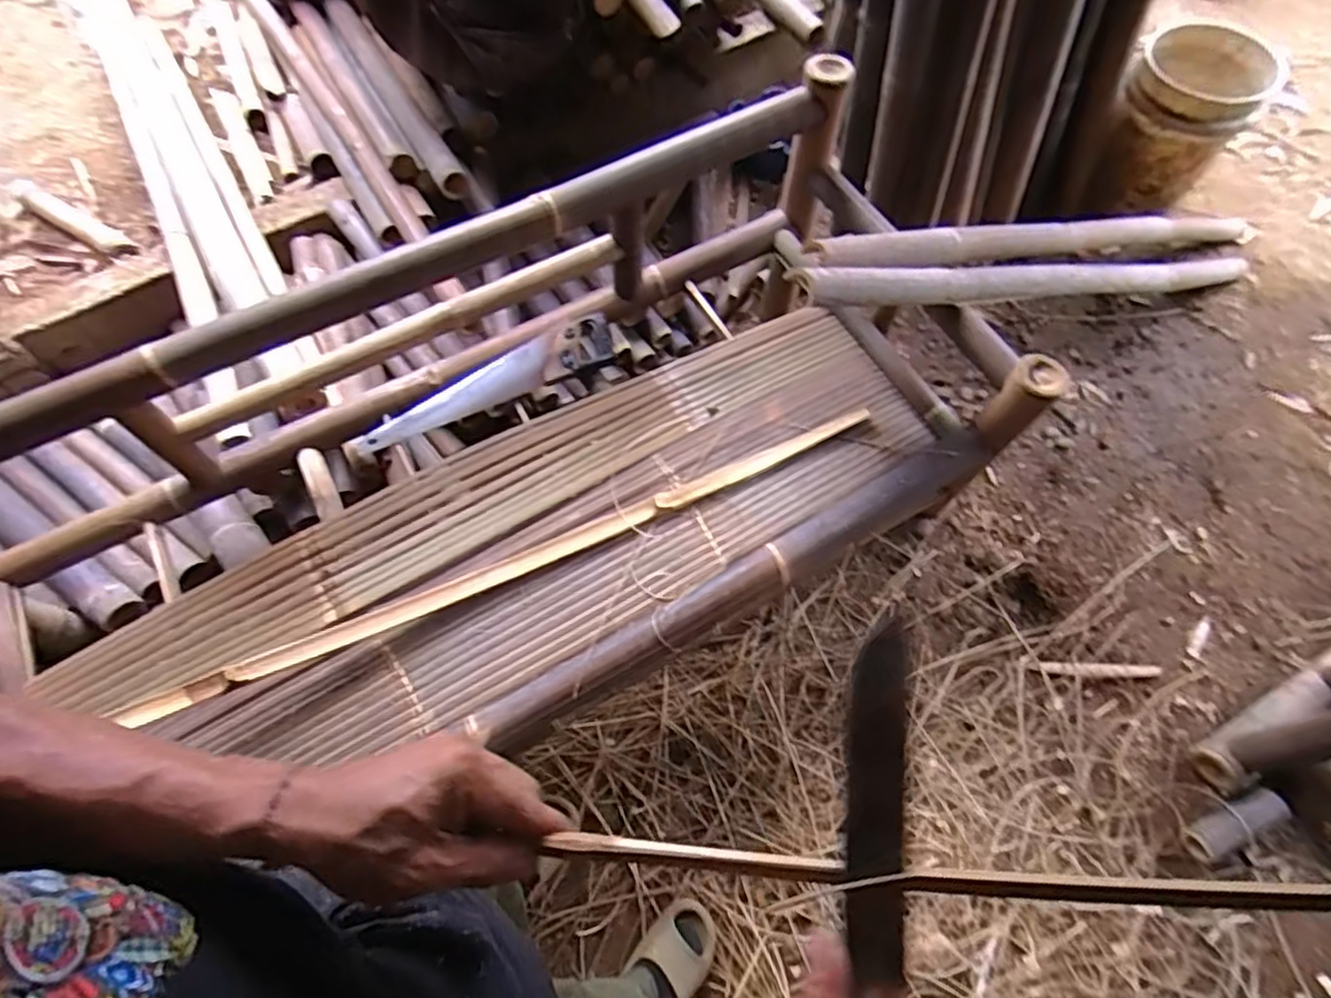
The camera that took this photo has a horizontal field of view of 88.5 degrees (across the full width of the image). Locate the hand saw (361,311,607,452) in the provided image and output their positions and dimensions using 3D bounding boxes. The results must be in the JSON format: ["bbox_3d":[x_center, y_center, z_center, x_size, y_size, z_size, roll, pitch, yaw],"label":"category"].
[{"bbox_3d":[-0.334,-0.218,1.289,0.507,0.040,0.113,-23,66,-10],"label":"hand saw"}]

